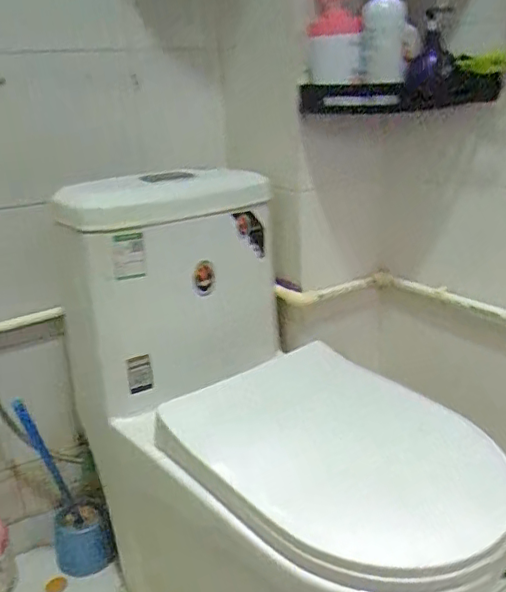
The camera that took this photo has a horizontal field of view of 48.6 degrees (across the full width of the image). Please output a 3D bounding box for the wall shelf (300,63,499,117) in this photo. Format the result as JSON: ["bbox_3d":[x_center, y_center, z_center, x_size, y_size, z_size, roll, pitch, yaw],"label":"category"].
[{"bbox_3d":[0.220,-0.300,0.839,0.304,0.056,0.081,2,19,8],"label":"wall shelf"}]

